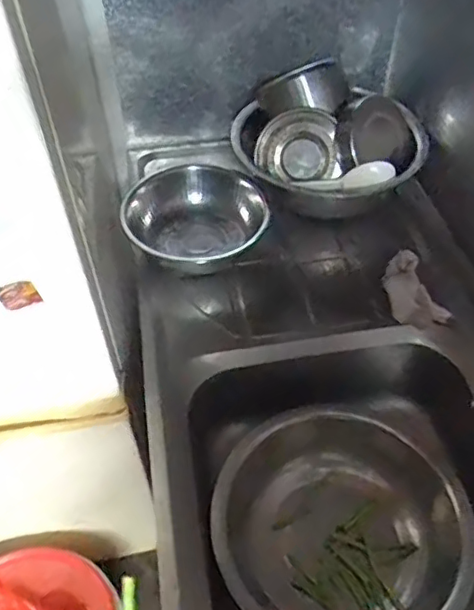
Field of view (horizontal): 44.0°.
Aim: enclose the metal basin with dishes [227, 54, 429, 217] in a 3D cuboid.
[{"bbox_3d":[0.162,-0.285,1.013,0.337,0.153,0.224,0,49,2],"label":"metal basin with dishes"}]

